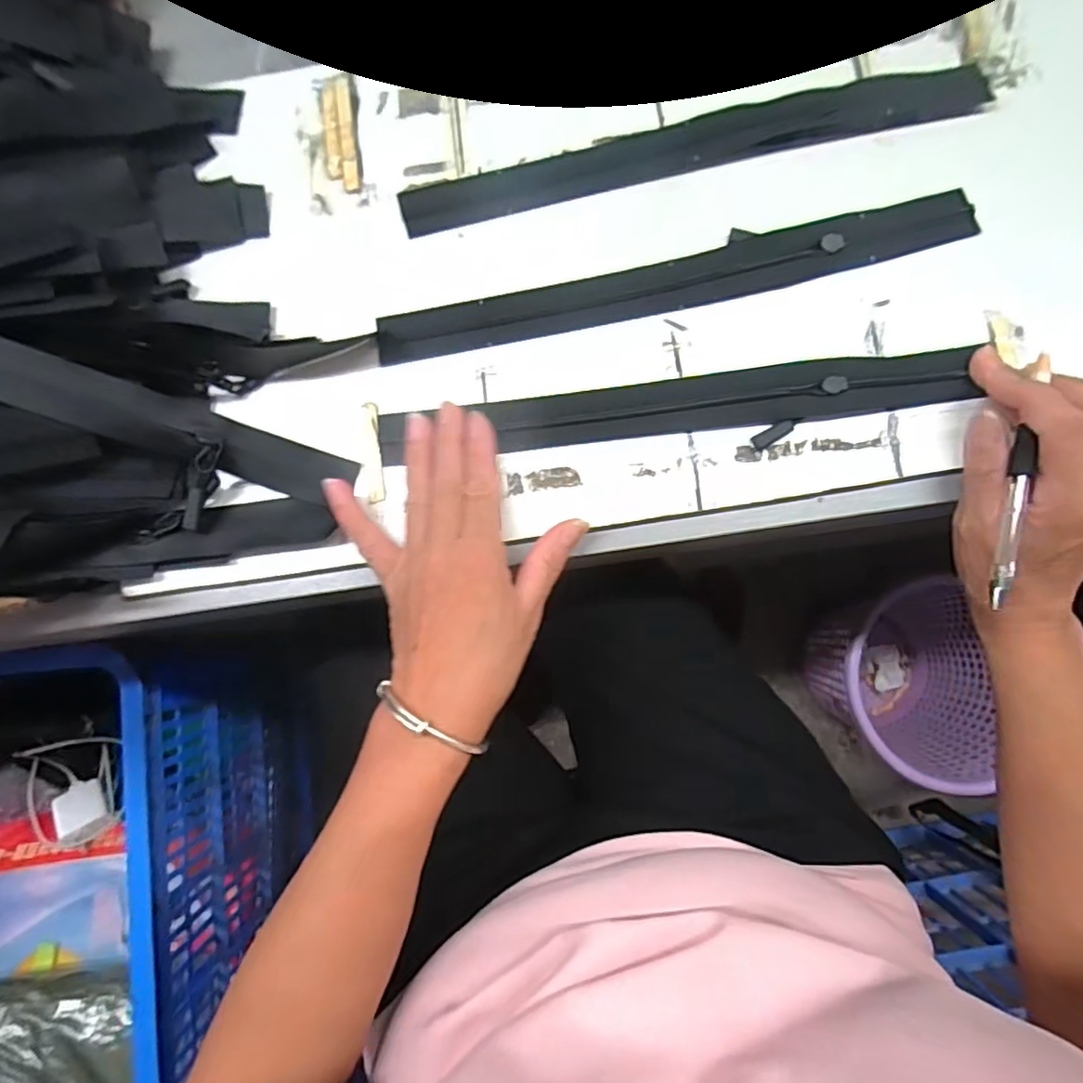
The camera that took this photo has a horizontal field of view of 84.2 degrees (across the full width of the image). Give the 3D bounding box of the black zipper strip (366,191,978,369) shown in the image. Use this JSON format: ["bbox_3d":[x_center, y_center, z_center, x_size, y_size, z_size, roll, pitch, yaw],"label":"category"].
[{"bbox_3d":[0.077,-0.153,0.350,0.350,0.009,0.033,-12,85,1],"label":"black zipper strip"}]

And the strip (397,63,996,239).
[{"bbox_3d":[0.089,-0.237,0.357,0.349,0.008,0.032,-12,85,1],"label":"strip"}]

